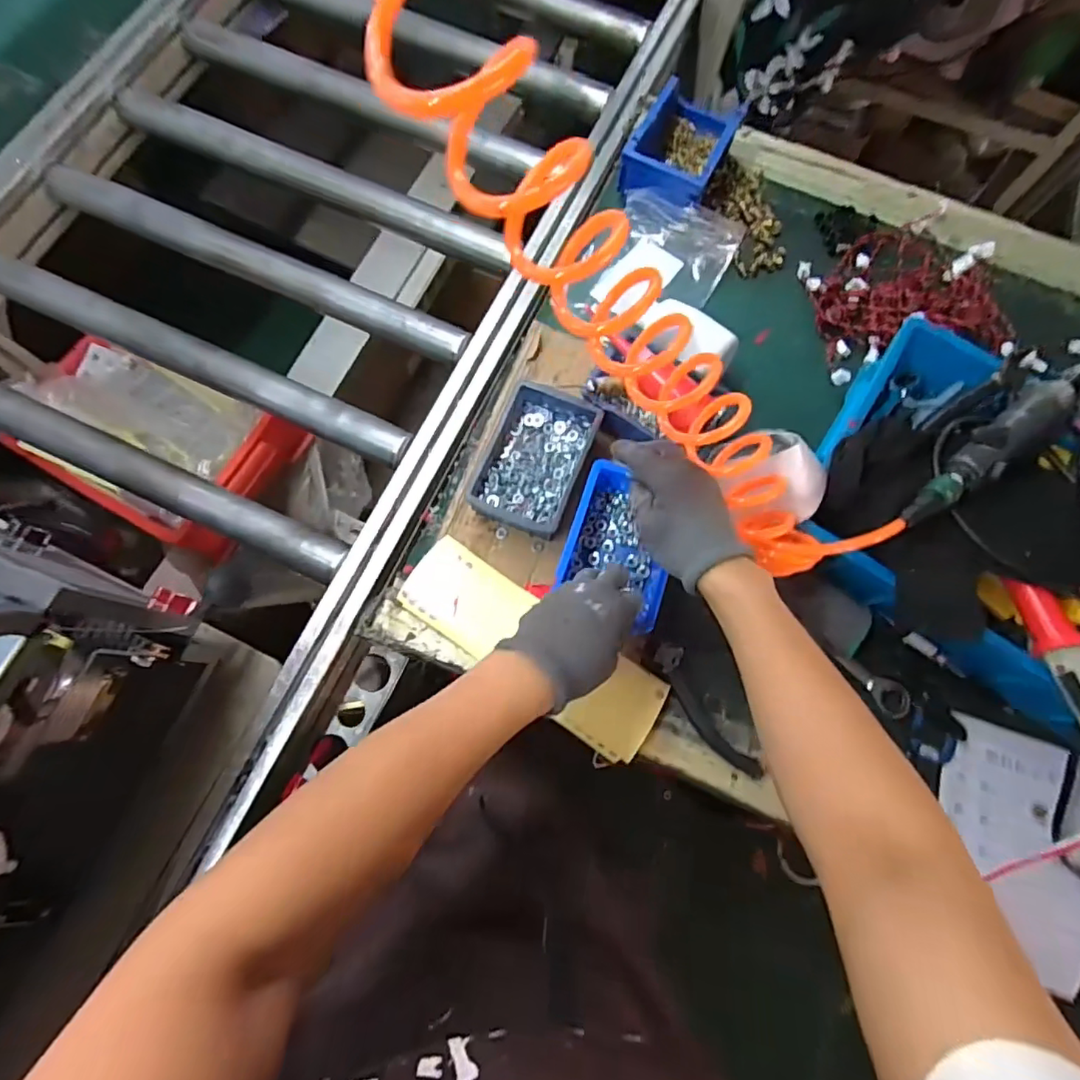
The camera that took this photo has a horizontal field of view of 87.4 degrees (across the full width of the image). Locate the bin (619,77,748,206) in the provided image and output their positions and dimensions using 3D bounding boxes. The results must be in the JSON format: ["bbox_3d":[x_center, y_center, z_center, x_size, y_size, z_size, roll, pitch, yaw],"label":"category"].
[{"bbox_3d":[0.166,-0.461,0.676,0.099,0.069,0.154,28,75,6],"label":"bin"}]

